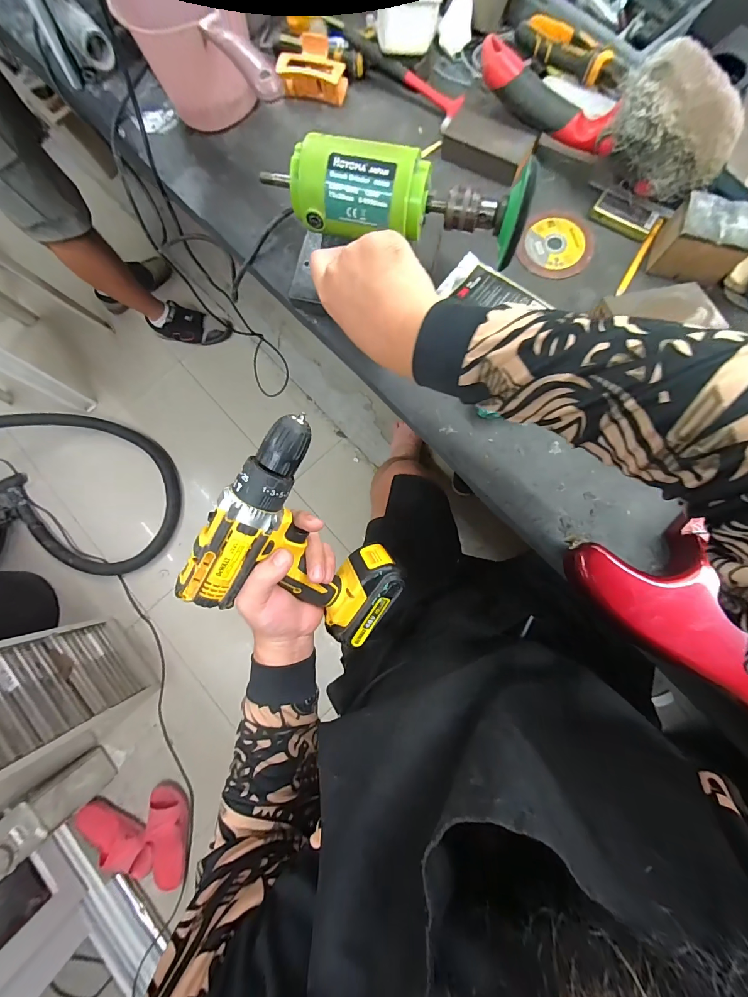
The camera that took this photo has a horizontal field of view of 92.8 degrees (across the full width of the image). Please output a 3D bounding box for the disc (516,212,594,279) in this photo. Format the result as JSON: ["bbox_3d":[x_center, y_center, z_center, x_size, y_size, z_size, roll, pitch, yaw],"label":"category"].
[{"bbox_3d":[0.216,-0.300,0.420,0.081,0.005,0.089,0,84,2],"label":"disc"}]

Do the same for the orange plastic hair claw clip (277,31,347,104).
[{"bbox_3d":[-0.077,-0.550,0.459,0.085,0.035,0.055,13,84,3],"label":"orange plastic hair claw clip"}]

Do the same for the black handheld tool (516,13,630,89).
[{"bbox_3d":[0.236,-0.529,0.420,0.146,0.025,0.047,42,87,6],"label":"black handheld tool"}]

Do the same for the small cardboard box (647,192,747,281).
[{"bbox_3d":[0.353,-0.273,0.381,0.086,0.057,0.057,17,85,4],"label":"small cardboard box"}]

